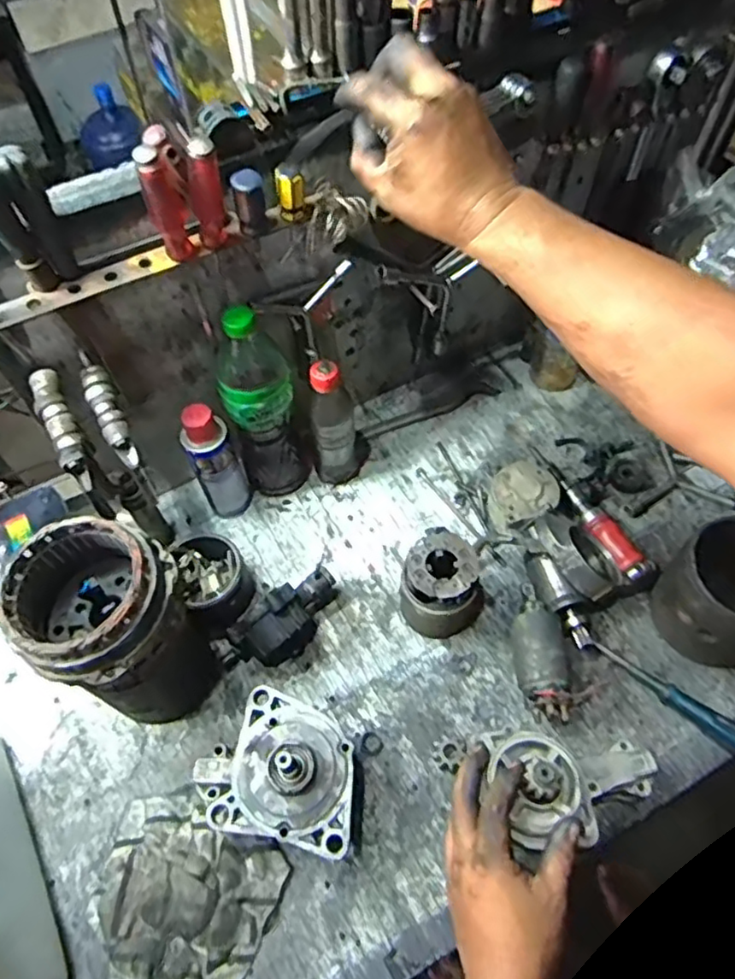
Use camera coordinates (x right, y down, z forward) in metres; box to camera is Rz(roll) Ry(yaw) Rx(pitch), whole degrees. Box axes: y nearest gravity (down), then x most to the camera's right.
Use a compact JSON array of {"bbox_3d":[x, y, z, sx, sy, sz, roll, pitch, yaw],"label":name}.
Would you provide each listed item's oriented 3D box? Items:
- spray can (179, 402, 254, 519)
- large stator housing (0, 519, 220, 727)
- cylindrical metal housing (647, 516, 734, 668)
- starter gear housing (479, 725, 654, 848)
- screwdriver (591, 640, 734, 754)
[{"bbox_3d":[-0.172,-0.030,0.741,0.054,0.167,0.045,-16,58,-9],"label":"spray can"},{"bbox_3d":[-0.228,0.131,0.603,0.126,0.225,0.126,21,60,14],"label":"large stator housing"},{"bbox_3d":[0.378,0.109,0.670,0.130,0.112,0.124,-1,57,1],"label":"cylindrical metal housing"},{"bbox_3d":[0.181,0.256,0.563,0.157,0.086,0.093,-2,57,0],"label":"starter gear housing"},{"bbox_3d":[0.314,0.211,0.657,0.178,0.026,0.023,37,65,23],"label":"screwdriver"}]

